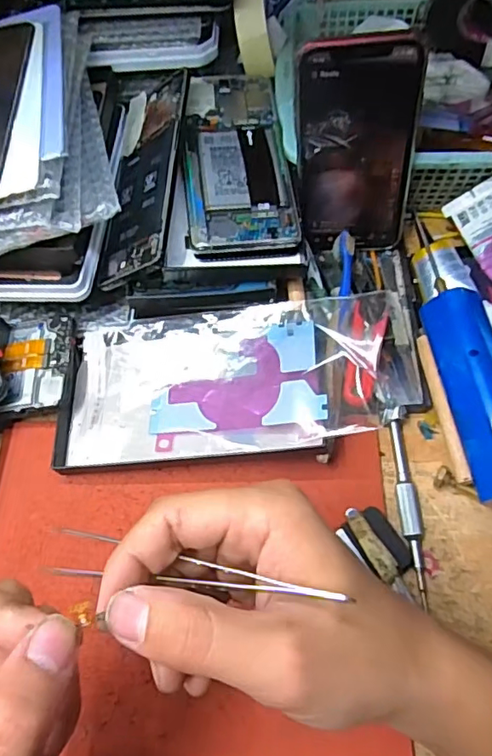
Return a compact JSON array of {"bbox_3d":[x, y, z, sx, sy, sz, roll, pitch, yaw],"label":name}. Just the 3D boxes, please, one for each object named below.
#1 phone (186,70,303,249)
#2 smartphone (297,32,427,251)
[{"bbox_3d":[-0.007,-0.158,0.382,0.073,0.015,0.154,-7,63,1],"label":"phone"},{"bbox_3d":[0.072,-0.145,0.354,0.072,0.145,0.009,0,52,8],"label":"smartphone"}]

